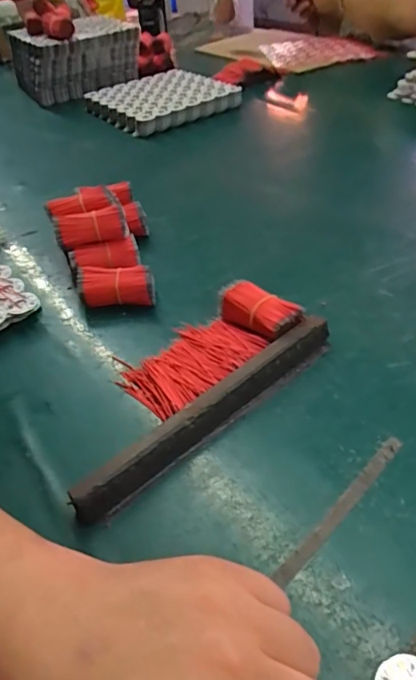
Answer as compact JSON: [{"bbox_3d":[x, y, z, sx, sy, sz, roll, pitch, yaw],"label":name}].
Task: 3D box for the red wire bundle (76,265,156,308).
[{"bbox_3d":[-0.086,-0.049,0.478,0.071,0.033,0.027,-1,41,5],"label":"red wire bundle"}]

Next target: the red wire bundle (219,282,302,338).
[{"bbox_3d":[0.044,-0.021,0.431,0.031,0.037,0.067,-34,48,-29],"label":"red wire bundle"}]

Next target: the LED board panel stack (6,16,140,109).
[{"bbox_3d":[-0.278,-0.593,1.058,0.236,0.113,0.235,-21,43,-18],"label":"LED board panel stack"}]

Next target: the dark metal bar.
[{"bbox_3d":[0.008,0.049,0.364,0.235,0.024,0.024,-32,47,-28],"label":"dark metal bar"}]

